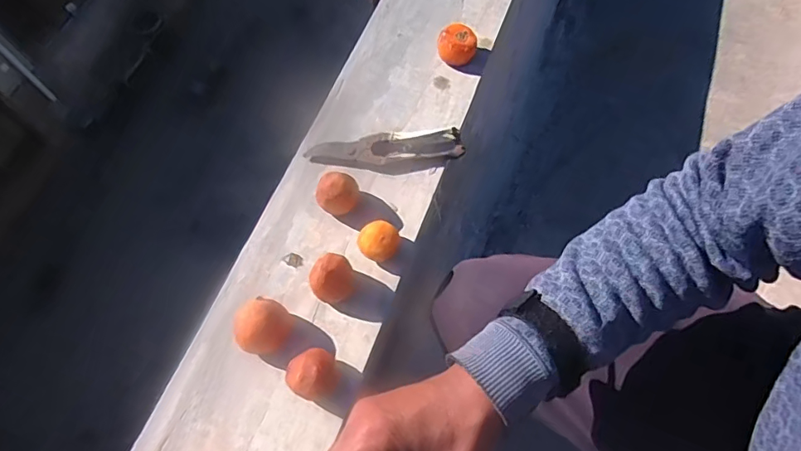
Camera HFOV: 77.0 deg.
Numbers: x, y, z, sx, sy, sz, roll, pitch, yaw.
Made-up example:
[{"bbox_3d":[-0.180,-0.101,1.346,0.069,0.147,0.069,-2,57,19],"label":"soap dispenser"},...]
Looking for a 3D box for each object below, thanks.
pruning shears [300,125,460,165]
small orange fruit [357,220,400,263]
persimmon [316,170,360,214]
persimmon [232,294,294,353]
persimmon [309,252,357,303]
[{"bbox_3d":[-0.021,-0.099,0.638,0.195,0.020,0.041,-5,63,2],"label":"pruning shears"},{"bbox_3d":[-0.025,0.020,0.575,0.045,0.040,0.045,-2,63,3],"label":"small orange fruit"},{"bbox_3d":[-0.074,-0.037,0.596,0.050,0.050,0.042,5,64,7],"label":"persimmon"},{"bbox_3d":[-0.143,0.107,0.528,0.050,0.053,0.054,-2,63,3],"label":"persimmon"},{"bbox_3d":[-0.074,0.053,0.549,0.048,0.053,0.055,-4,66,0],"label":"persimmon"}]

